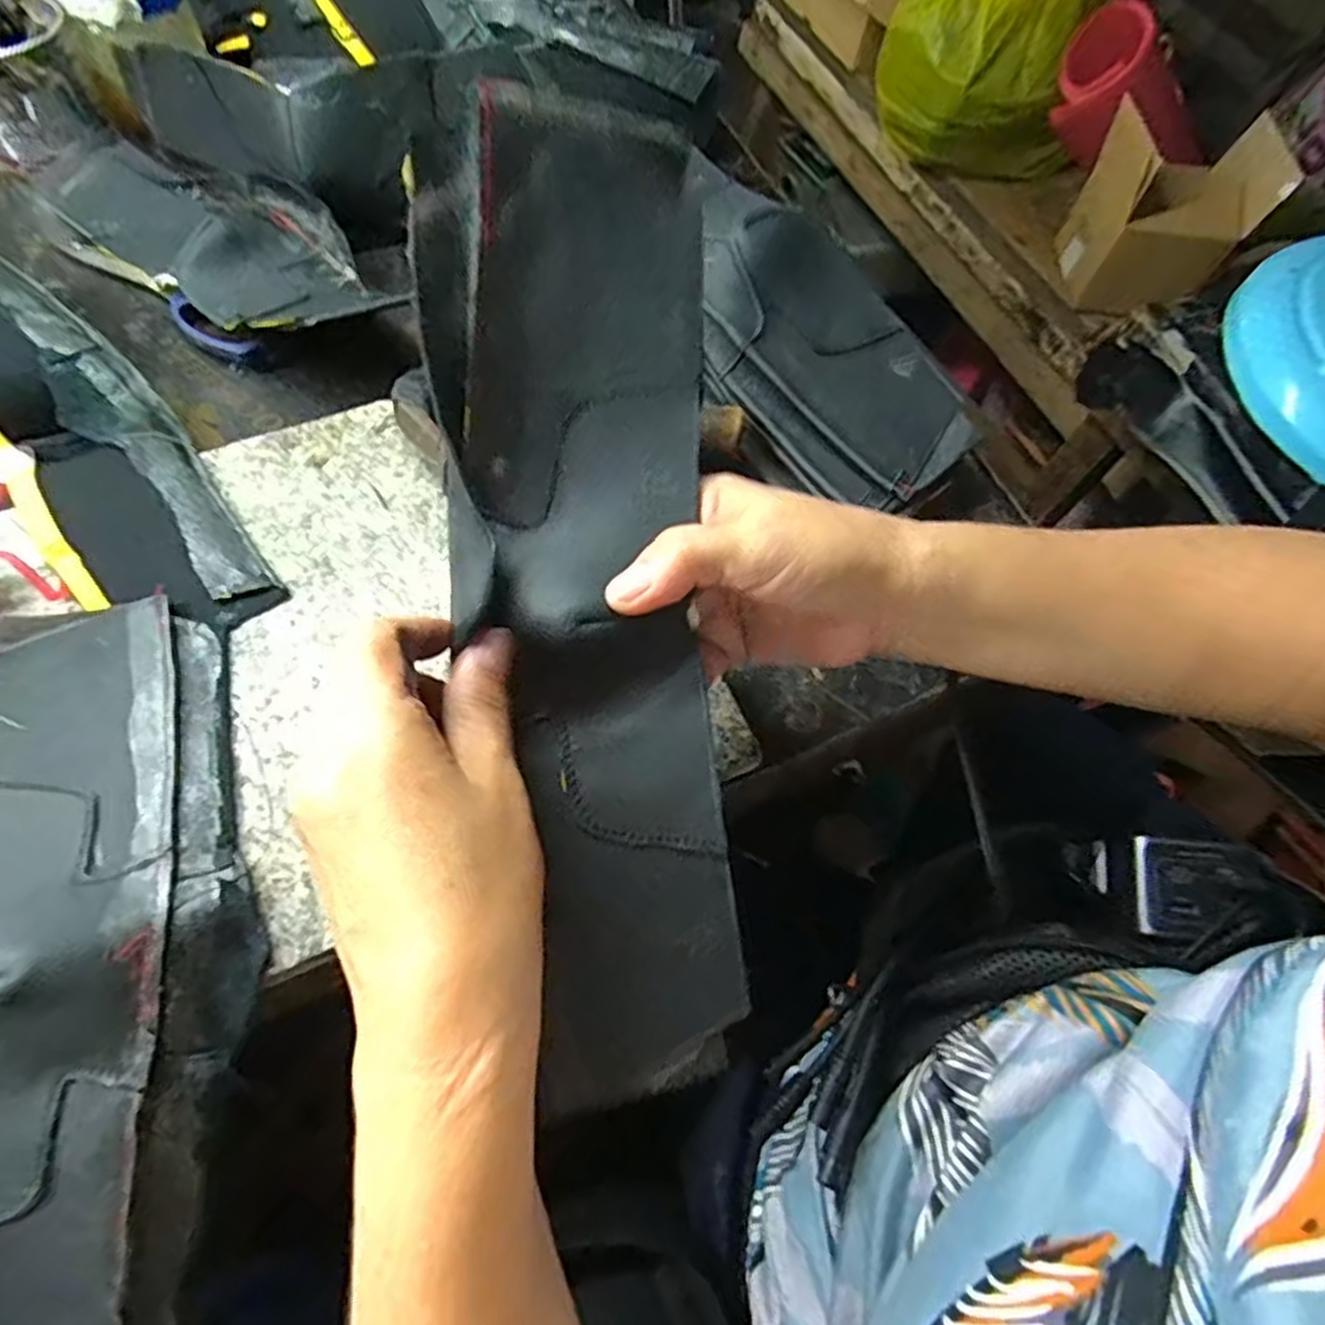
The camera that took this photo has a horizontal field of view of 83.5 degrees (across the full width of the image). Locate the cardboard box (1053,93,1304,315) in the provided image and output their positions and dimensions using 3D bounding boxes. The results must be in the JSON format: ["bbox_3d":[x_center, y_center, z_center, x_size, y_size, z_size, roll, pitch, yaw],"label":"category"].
[{"bbox_3d":[0.556,-0.501,0.836,0.186,0.180,0.126,26,66,8],"label":"cardboard box"}]

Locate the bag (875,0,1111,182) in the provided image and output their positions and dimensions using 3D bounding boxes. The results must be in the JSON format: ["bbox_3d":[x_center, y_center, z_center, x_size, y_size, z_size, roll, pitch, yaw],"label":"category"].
[{"bbox_3d":[0.391,-0.724,0.904,0.231,0.202,0.145,9,65,0],"label":"bag"}]

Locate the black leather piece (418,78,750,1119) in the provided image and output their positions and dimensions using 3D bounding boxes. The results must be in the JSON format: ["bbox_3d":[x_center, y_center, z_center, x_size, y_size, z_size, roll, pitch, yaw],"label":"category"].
[{"bbox_3d":[-0.020,-0.019,0.256,0.095,0.029,0.318,-7,92,-7],"label":"black leather piece"}]

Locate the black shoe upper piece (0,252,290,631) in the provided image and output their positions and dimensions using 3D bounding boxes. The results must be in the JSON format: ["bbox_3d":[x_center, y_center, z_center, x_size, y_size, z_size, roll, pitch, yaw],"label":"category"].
[{"bbox_3d":[-0.308,-0.123,0.379,0.299,0.026,0.087,42,69,15],"label":"black shoe upper piece"}]

